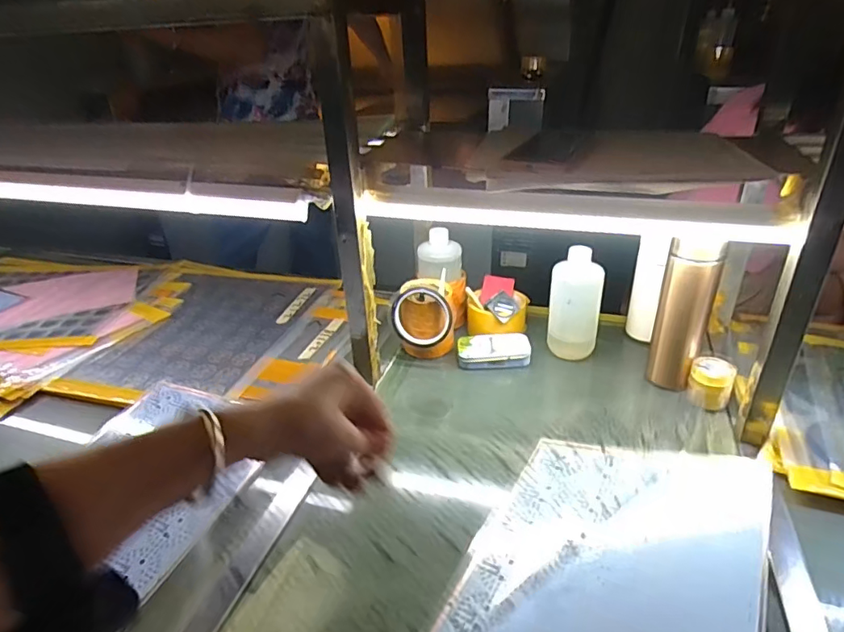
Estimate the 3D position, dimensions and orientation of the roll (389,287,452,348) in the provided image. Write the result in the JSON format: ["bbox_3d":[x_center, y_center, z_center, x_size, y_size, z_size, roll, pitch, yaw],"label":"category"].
[{"bbox_3d":[-0.001,0.001,0.800,0.093,0.096,0.028,0,16,7],"label":"roll"}]

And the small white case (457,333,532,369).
[{"bbox_3d":[0.112,0.053,0.812,0.111,0.025,0.060,-1,31,4],"label":"small white case"}]

